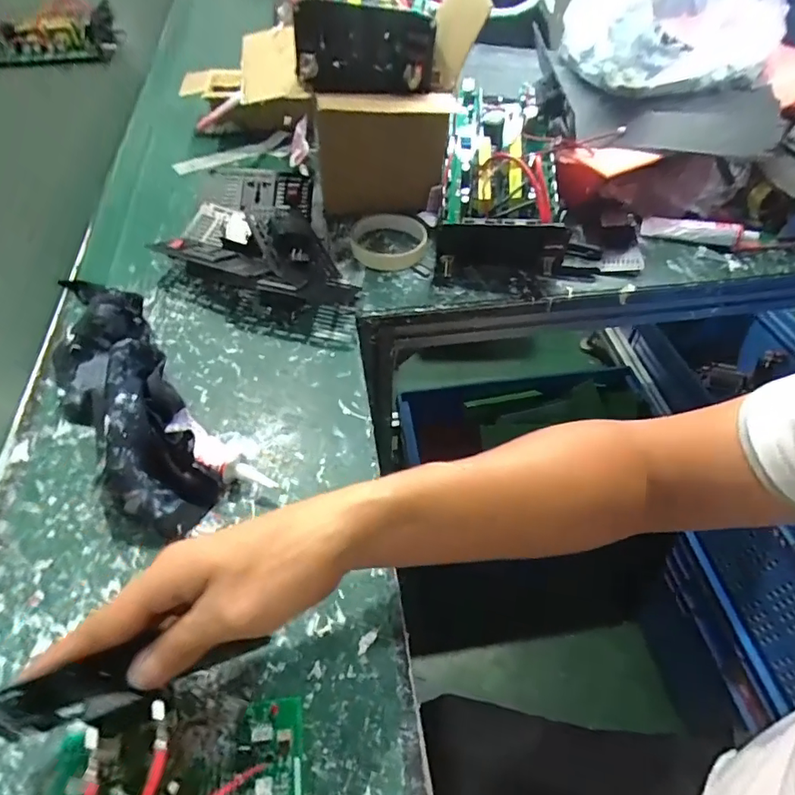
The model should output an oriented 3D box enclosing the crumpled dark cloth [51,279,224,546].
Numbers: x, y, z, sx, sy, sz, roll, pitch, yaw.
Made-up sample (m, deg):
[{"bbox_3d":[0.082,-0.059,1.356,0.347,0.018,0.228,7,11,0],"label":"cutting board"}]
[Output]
[{"bbox_3d":[-0.227,-0.014,0.406,0.093,0.061,0.279,-29,57,-23],"label":"crumpled dark cloth"}]

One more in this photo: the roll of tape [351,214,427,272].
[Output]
[{"bbox_3d":[-0.010,-0.179,0.573,0.085,0.022,0.084,1,51,-1],"label":"roll of tape"}]

